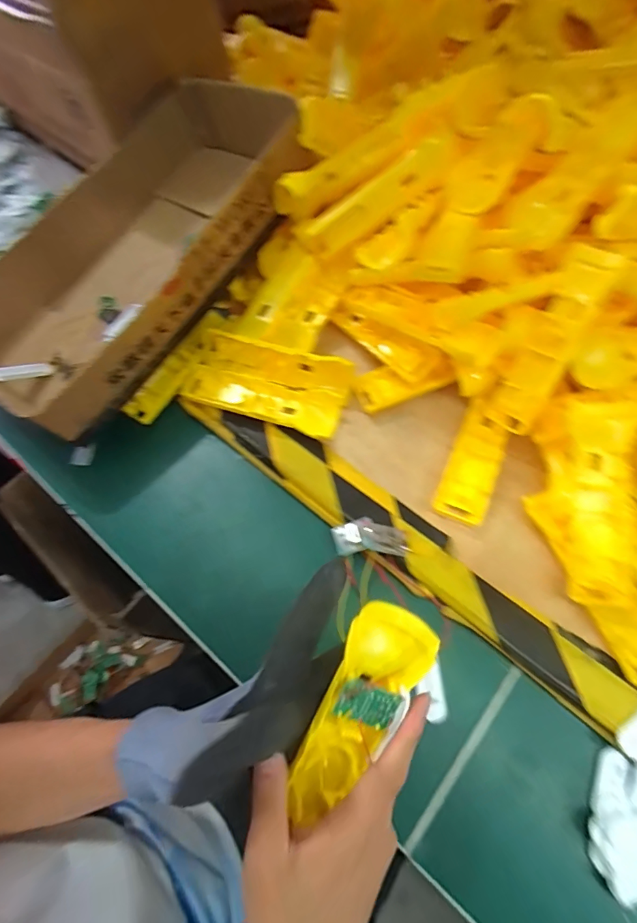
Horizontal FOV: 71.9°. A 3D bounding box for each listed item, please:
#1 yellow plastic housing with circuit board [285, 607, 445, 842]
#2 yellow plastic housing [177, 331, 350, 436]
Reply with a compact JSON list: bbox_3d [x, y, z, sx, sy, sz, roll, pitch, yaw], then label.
[{"bbox_3d":[0.020,0.155,0.261,0.046,0.020,0.145,27,99,14],"label":"yellow plastic housing with circuit board"},{"bbox_3d":[-0.054,-0.082,0.460,0.163,0.040,0.077,17,67,10],"label":"yellow plastic housing"}]

